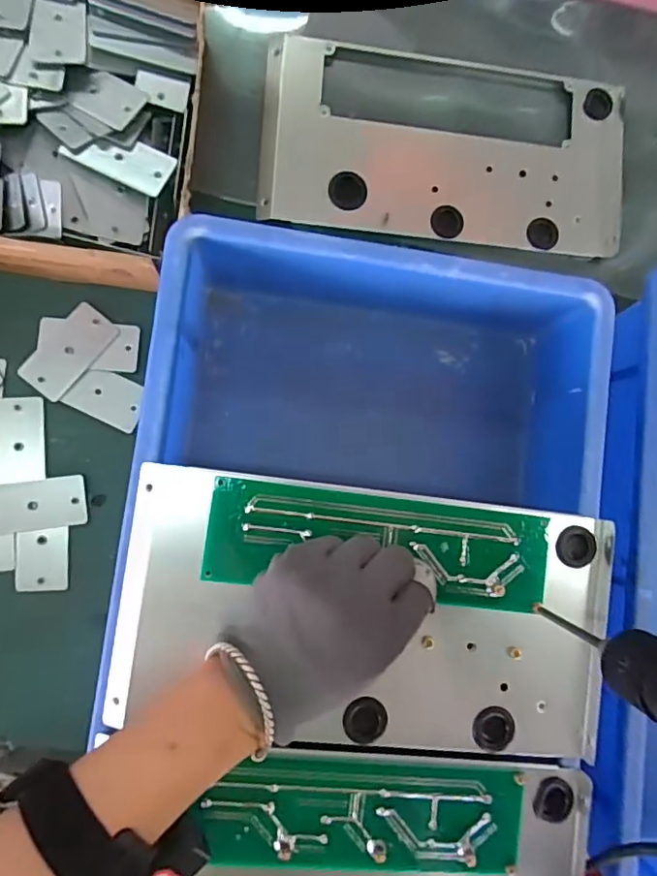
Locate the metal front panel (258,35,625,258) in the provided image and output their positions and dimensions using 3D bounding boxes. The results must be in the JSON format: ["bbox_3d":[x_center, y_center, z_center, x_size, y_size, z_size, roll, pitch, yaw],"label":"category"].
[{"bbox_3d":[0.093,-0.233,0.432,0.284,0.022,0.155,4,86,-7],"label":"metal front panel"}]

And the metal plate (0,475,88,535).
[{"bbox_3d":[-0.205,0.047,0.380,0.069,0.006,0.035,-7,87,-8],"label":"metal plate"}]

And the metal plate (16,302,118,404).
[{"bbox_3d":[-0.184,-0.062,0.389,0.035,0.004,0.069,40,82,-3],"label":"metal plate"}]

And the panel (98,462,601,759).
[{"bbox_3d":[0.026,0.103,0.322,0.285,0.012,0.149,12,85,-7],"label":"panel"}]

